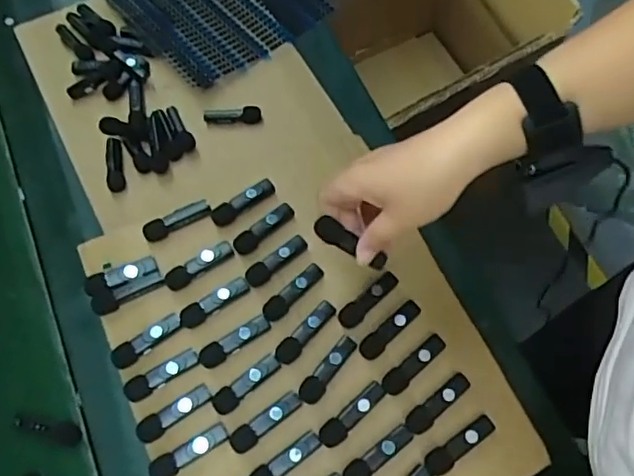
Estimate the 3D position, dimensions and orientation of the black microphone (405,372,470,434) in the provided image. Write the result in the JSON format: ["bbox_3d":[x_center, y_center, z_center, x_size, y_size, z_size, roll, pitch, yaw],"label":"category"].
[{"bbox_3d":[0.101,0.137,0.479,0.065,0.010,0.019,-35,70,-11],"label":"black microphone"}]

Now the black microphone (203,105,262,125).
[{"bbox_3d":[-0.096,-0.141,0.662,0.064,0.012,0.018,0,67,1],"label":"black microphone"}]

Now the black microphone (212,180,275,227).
[{"bbox_3d":[-0.070,-0.035,0.548,0.067,0.011,0.021,-36,70,-11],"label":"black microphone"}]

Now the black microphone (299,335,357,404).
[{"bbox_3d":[0.010,0.110,0.486,0.020,0.010,0.066,38,75,17],"label":"black microphone"}]

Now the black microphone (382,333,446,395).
[{"bbox_3d":[0.083,0.107,0.491,0.067,0.010,0.019,-37,70,-11],"label":"black microphone"}]

